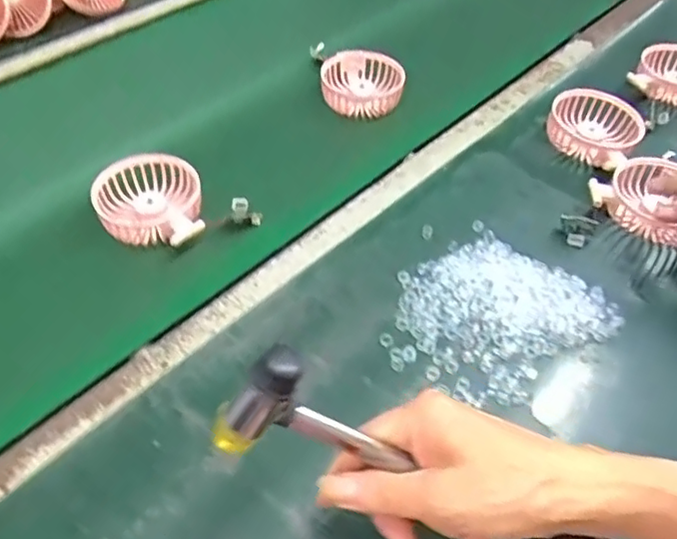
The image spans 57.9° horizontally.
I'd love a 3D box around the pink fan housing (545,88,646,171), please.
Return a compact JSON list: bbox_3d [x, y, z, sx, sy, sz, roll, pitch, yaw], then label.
[{"bbox_3d":[0.256,-0.140,0.620,0.089,0.042,0.088,2,49,-2],"label":"pink fan housing"}]

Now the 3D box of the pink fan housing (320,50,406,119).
[{"bbox_3d":[0.026,-0.203,0.672,0.088,0.035,0.081,6,49,1],"label":"pink fan housing"}]

